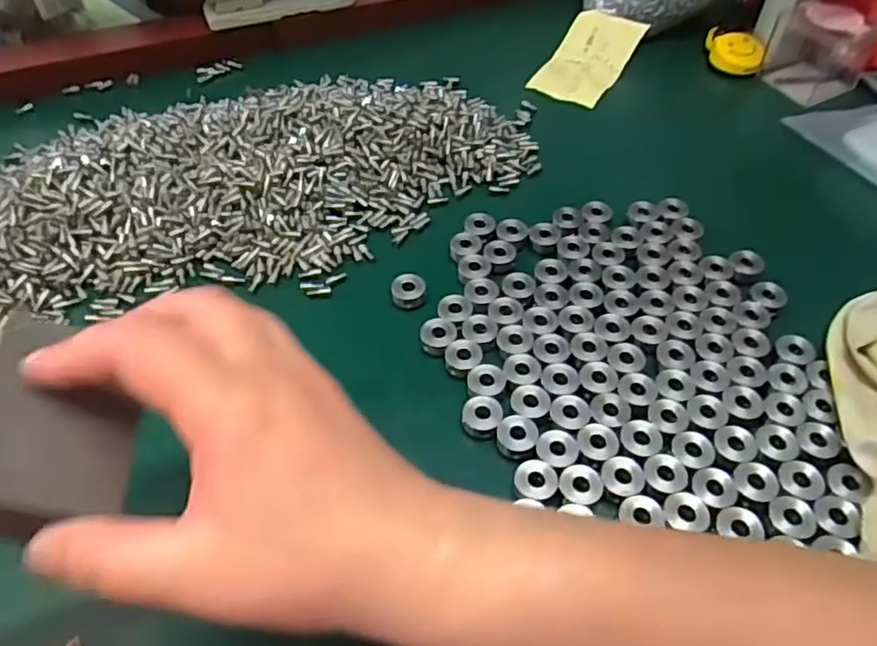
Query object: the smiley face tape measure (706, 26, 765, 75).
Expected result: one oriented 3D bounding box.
[{"bbox_3d":[0.253,-0.233,0.560,0.039,0.017,0.048,5,52,2],"label":"smiley face tape measure"}]

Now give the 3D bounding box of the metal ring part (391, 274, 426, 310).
[{"bbox_3d":[-0.017,-0.018,0.380,0.019,0.014,0.017,-3,52,-5],"label":"metal ring part"}]

